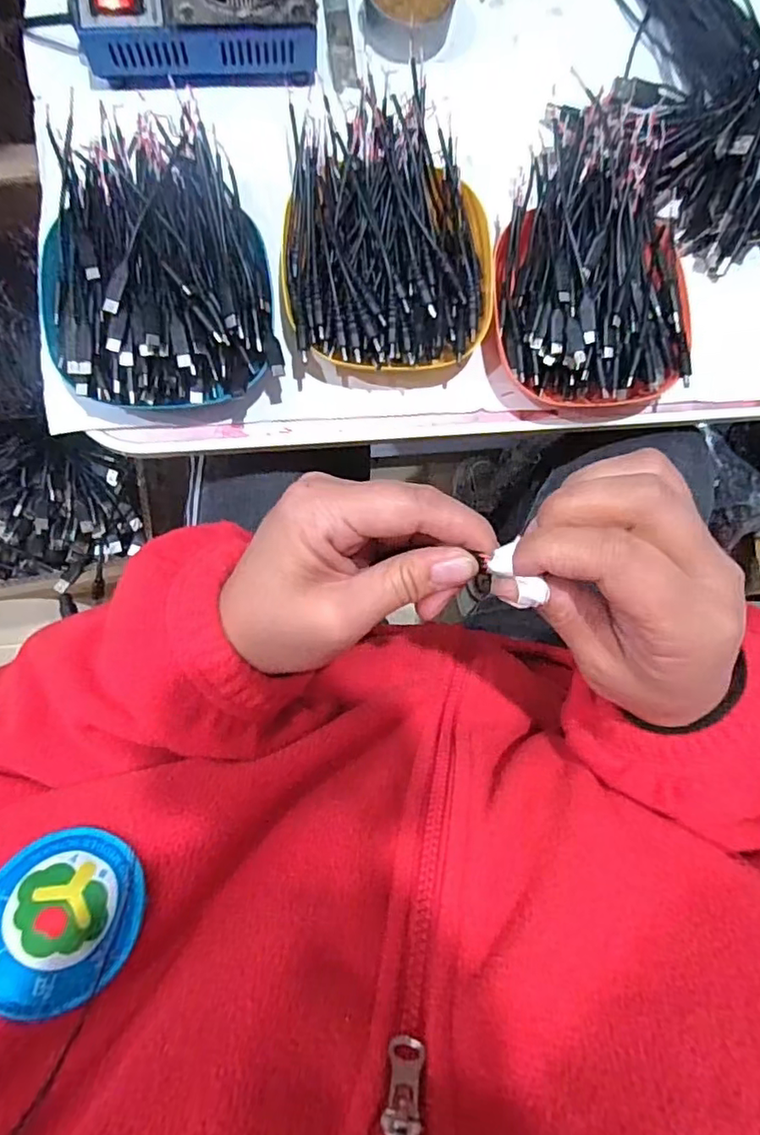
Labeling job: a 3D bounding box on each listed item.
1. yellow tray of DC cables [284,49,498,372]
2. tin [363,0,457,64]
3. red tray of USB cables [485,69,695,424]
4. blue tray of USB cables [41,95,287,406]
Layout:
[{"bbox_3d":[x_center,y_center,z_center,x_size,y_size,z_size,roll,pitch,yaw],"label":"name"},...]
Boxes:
[{"bbox_3d":[0.006,-0.211,0.383,0.133,0.052,0.164,3,88,-6],"label":"yellow tray of DC cables"},{"bbox_3d":[0.020,-0.401,0.415,0.063,0.026,0.073,10,87,-5],"label":"tin"},{"bbox_3d":[0.145,-0.202,0.398,0.131,0.064,0.186,3,88,-6],"label":"red tray of USB cables"},{"bbox_3d":[-0.140,-0.186,0.369,0.138,0.054,0.170,-7,89,-6],"label":"blue tray of USB cables"}]

